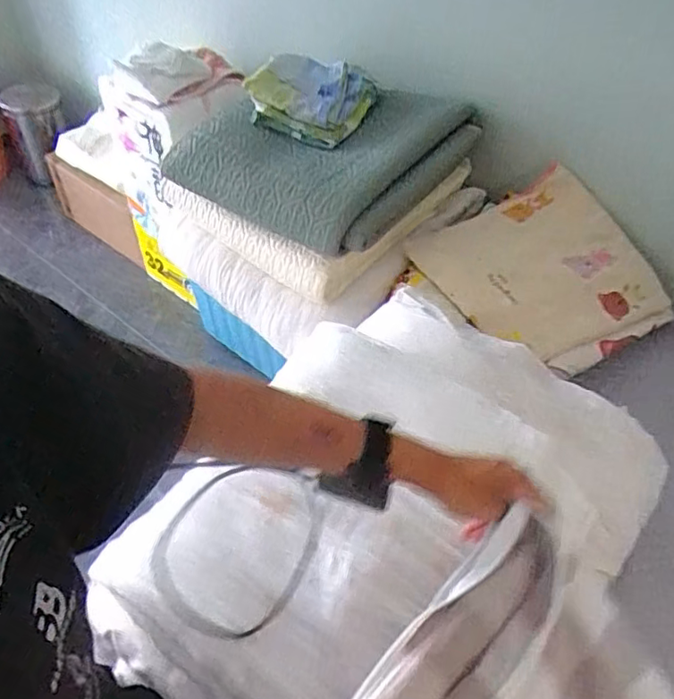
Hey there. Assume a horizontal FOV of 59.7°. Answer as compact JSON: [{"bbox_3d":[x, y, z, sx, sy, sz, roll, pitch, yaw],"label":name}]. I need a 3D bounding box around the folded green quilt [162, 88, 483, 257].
[{"bbox_3d":[-0.034,-0.443,1.267,0.502,0.170,0.455,30,52,23],"label":"folded green quilt"}]

